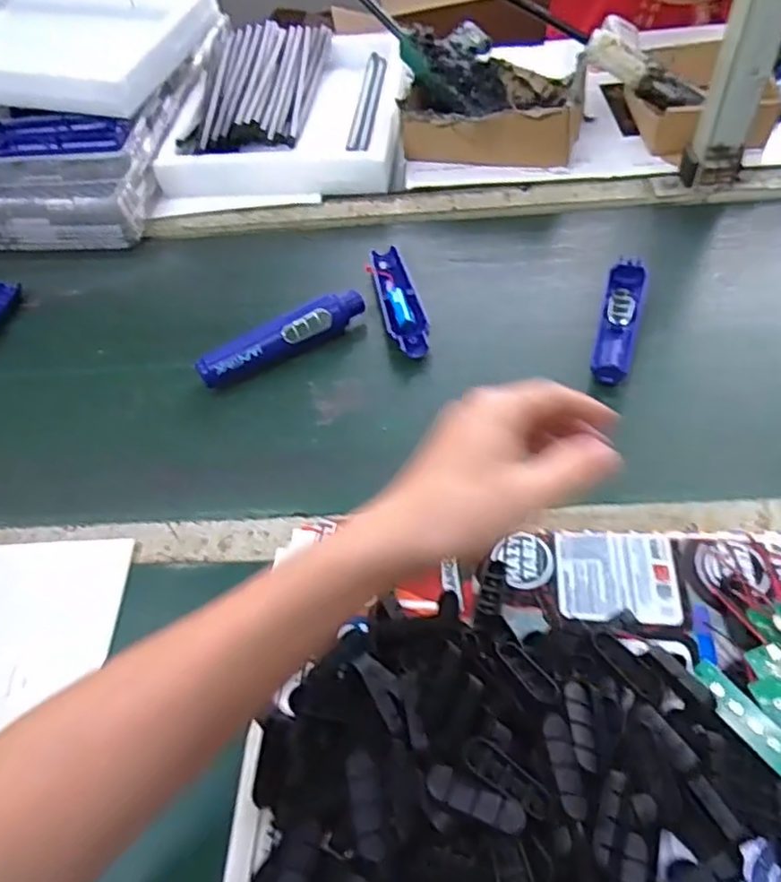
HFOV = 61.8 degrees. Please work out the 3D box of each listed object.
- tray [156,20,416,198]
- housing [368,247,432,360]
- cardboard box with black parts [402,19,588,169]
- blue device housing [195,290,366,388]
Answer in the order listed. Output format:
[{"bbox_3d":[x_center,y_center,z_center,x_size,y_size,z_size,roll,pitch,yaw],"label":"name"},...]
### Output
[{"bbox_3d":[-0.132,-0.463,0.902,0.297,0.064,0.396,-1,51,4],"label":"tray"},{"bbox_3d":[0.007,-0.144,0.663,0.039,0.013,0.162,-13,51,-5],"label":"housing"},{"bbox_3d":[0.131,-0.442,0.831,0.222,0.099,0.221,5,51,9],"label":"cardboard box with black parts"},{"bbox_3d":[-0.102,-0.098,0.630,0.172,0.034,0.027,-28,54,-17],"label":"blue device housing"}]

